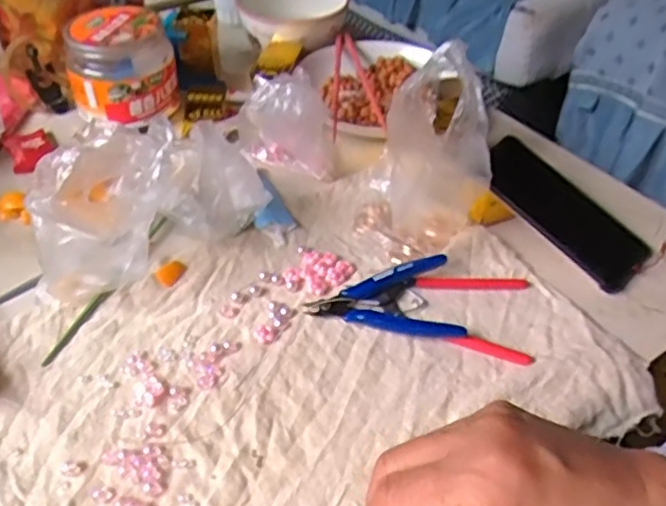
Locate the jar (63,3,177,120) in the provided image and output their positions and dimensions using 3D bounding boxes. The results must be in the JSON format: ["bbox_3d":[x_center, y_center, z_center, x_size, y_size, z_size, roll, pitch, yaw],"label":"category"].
[{"bbox_3d":[-0.222,-0.195,0.688,0.104,0.098,0.092,-14,45,-16],"label":"jar"}]

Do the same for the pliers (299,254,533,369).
[{"bbox_3d":[0.071,0.030,0.513,0.165,0.019,0.083,11,43,10],"label":"pliers"}]

